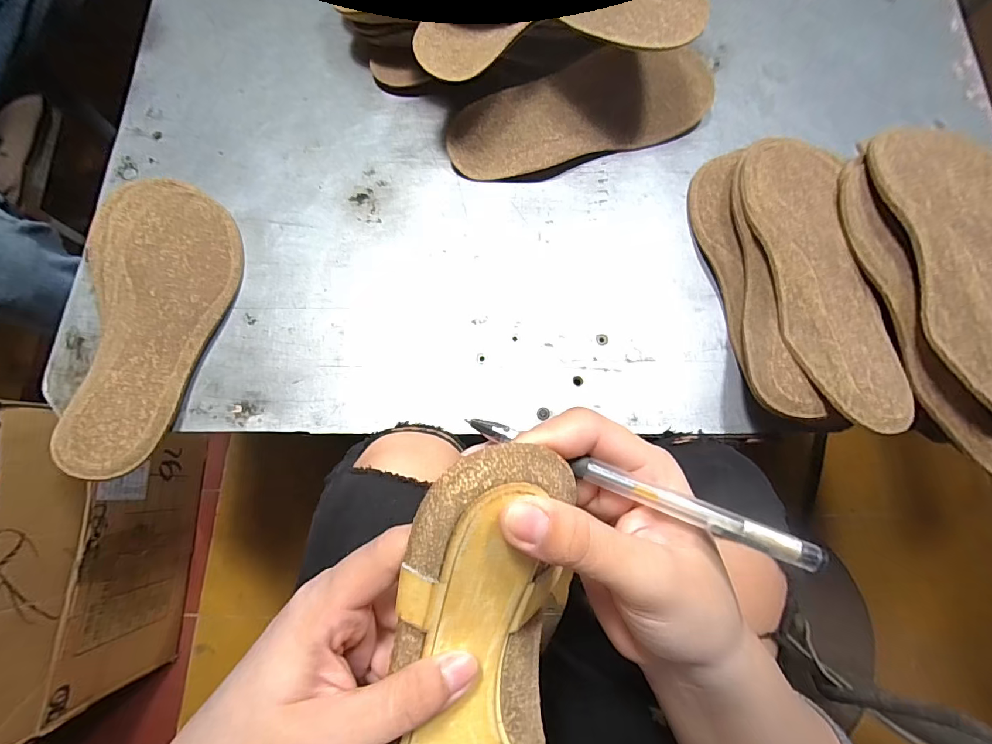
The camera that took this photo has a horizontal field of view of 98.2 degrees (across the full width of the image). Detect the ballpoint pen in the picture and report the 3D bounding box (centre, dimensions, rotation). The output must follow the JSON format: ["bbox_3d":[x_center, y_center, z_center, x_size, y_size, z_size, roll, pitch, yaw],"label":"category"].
[{"bbox_3d":[0.050,0.043,0.161,0.130,0.009,0.010,19,77,12],"label":"ballpoint pen"}]

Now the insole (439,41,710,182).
[{"bbox_3d":[0.080,-0.244,0.405,0.250,0.022,0.085,-19,106,-4],"label":"insole"}]

